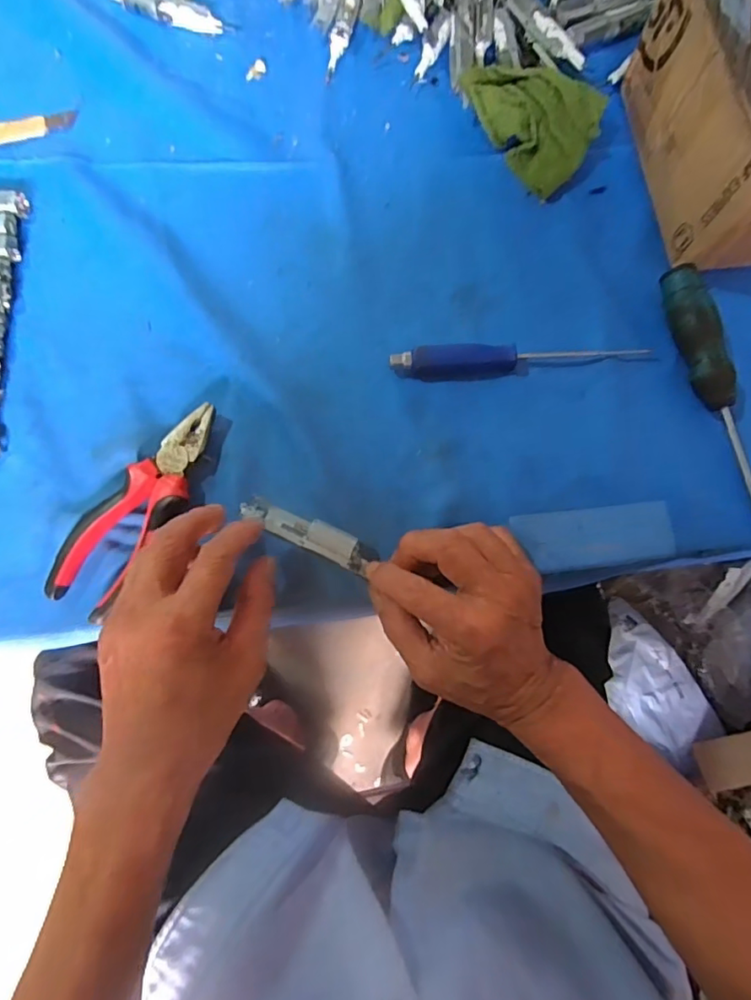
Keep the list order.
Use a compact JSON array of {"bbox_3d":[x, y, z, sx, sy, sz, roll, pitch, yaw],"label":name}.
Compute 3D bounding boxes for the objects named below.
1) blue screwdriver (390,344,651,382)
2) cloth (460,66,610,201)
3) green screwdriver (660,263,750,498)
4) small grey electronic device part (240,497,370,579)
[{"bbox_3d":[0.103,-0.102,0.389,0.181,0.017,0.020,-4,77,-1],"label":"blue screwdriver"},{"bbox_3d":[0.133,-0.322,0.439,0.088,0.038,0.121,-40,80,-9],"label":"cloth"},{"bbox_3d":[0.247,-0.054,0.374,0.026,0.029,0.241,-10,77,-3],"label":"green screwdriver"},{"bbox_3d":[-0.046,0.022,0.358,0.089,0.024,0.021,24,77,15],"label":"small grey electronic device part"}]

